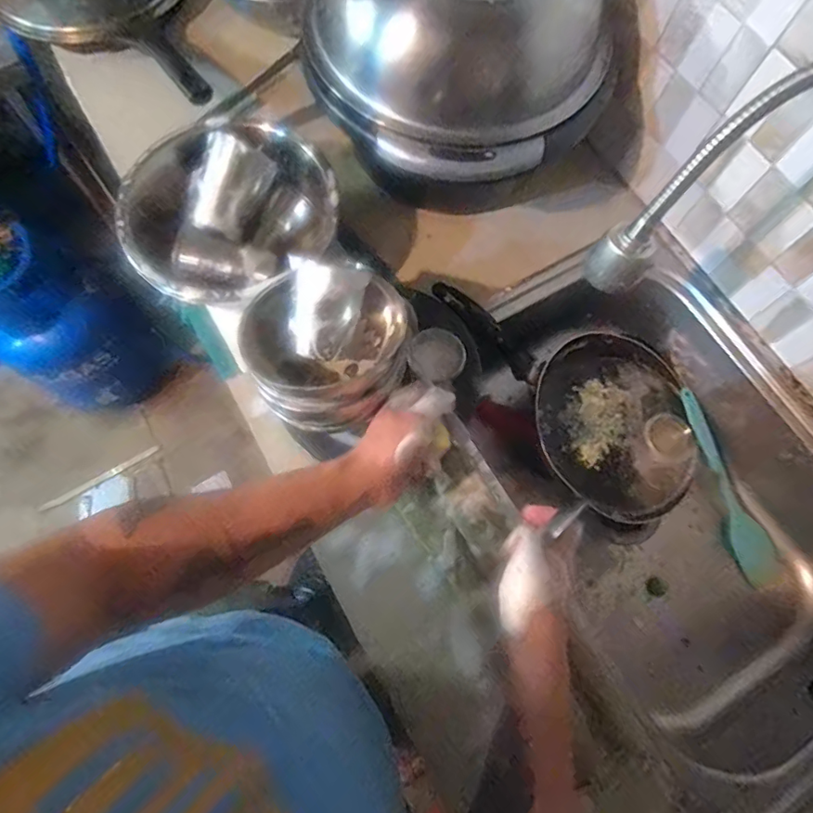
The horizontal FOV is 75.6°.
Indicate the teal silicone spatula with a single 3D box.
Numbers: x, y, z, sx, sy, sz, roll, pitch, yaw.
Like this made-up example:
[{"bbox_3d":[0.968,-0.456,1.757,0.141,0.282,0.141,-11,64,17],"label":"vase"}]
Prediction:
[{"bbox_3d":[0.439,0.109,0.723,0.044,0.033,0.277,-11,72,-6],"label":"teal silicone spatula"}]

